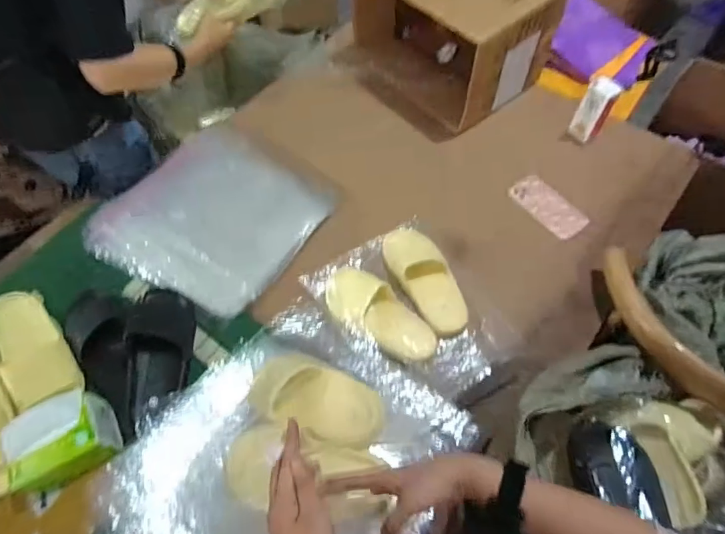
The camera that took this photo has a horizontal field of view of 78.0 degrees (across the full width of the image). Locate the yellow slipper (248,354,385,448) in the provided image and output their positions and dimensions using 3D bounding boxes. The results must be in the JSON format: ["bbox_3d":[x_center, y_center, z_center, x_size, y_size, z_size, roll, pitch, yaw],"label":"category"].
[{"bbox_3d":[-0.074,0.189,0.658,0.217,0.058,0.102,14,61,27],"label":"yellow slipper"}]

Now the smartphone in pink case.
[{"bbox_3d":[0.386,-0.127,0.930,0.085,0.018,0.161,-35,65,-16],"label":"smartphone in pink case"}]

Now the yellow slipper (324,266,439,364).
[{"bbox_3d":[0.030,0.081,0.813,0.232,0.051,0.100,31,66,19],"label":"yellow slipper"}]

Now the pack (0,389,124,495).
[{"bbox_3d":[-0.478,0.271,0.714,0.138,0.087,0.117,-22,61,-9],"label":"pack"}]

